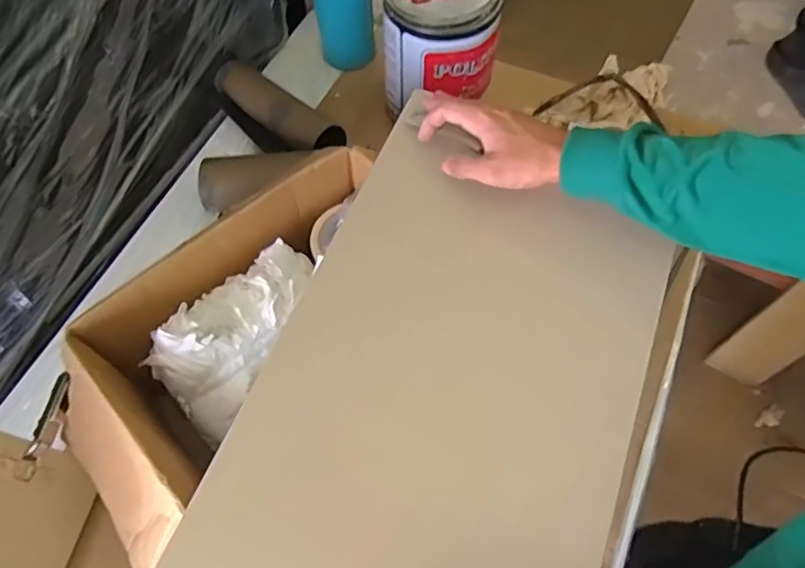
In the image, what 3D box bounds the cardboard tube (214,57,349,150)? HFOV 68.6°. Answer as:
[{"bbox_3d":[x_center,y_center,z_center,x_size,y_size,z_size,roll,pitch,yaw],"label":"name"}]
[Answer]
[{"bbox_3d":[-0.190,-0.269,0.896,0.257,0.053,0.064,37,67,18],"label":"cardboard tube"}]

